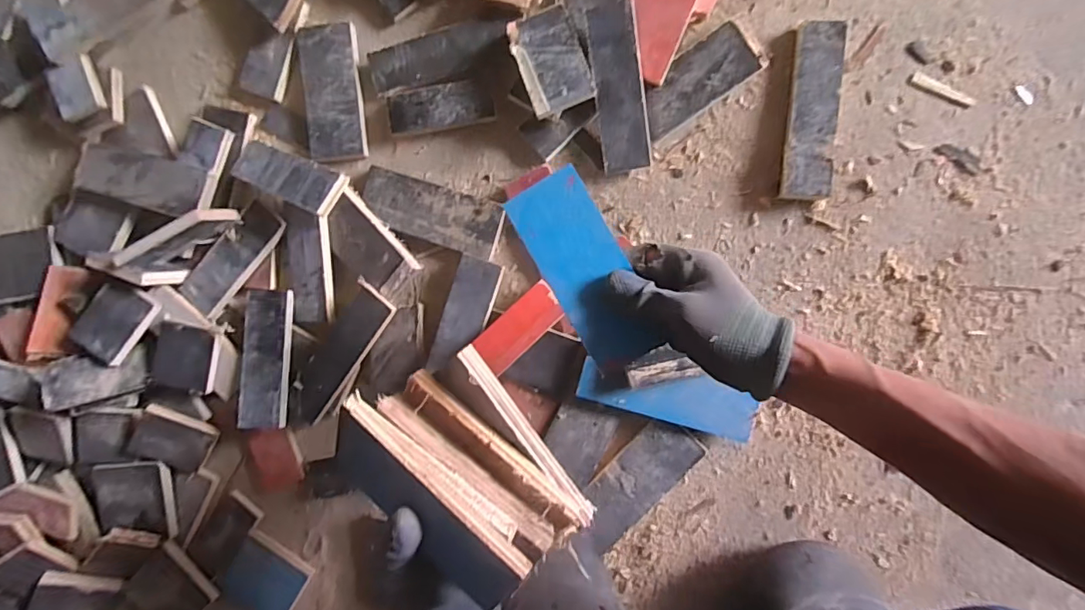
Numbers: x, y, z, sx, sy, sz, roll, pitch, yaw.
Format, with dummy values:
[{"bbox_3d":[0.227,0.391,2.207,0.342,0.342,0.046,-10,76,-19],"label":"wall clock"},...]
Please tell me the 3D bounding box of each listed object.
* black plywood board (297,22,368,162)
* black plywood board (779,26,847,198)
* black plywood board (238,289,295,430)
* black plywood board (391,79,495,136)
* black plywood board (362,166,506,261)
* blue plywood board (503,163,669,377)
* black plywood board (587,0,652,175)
[{"bbox_3d":[-0.234,-0.236,0.574,0.064,0.014,0.145,-5,92,8],"label":"black plywood board"},{"bbox_3d":[0.263,-0.188,0.498,0.044,0.020,0.167,5,93,7],"label":"black plywood board"},{"bbox_3d":[-0.309,0.061,0.574,0.056,0.011,0.153,1,86,2],"label":"black plywood board"},{"bbox_3d":[-0.111,-0.214,0.554,0.116,0.008,0.044,-7,91,8],"label":"black plywood board"},{"bbox_3d":[-0.123,-0.101,0.561,0.161,0.006,0.060,18,94,6],"label":"black plywood board"},{"bbox_3d":[0.033,-0.024,0.390,0.061,0.017,0.151,-24,93,8],"label":"blue plywood board"},{"bbox_3d":[0.078,-0.215,0.509,0.047,0.017,0.155,-7,104,8],"label":"black plywood board"}]

